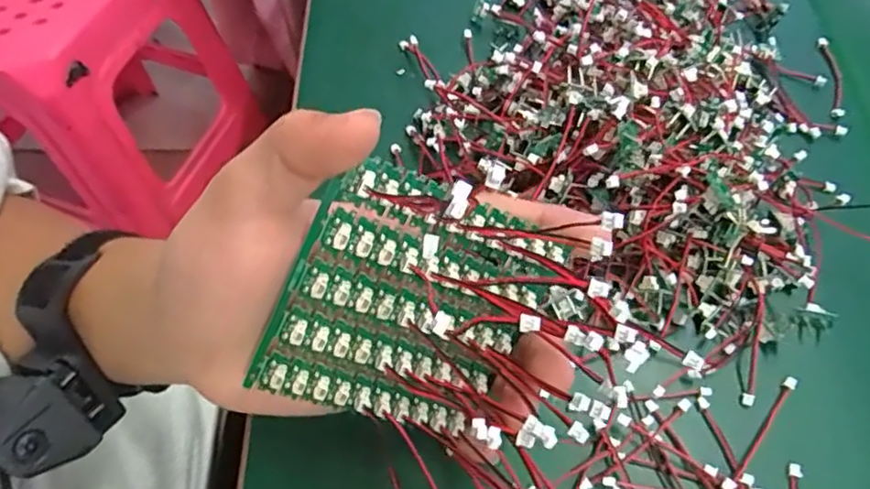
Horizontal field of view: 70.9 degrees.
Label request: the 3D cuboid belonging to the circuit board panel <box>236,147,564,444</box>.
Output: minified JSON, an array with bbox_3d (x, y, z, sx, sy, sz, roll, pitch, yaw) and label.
[{"bbox_3d":[-0.009,0.022,0.201,0.079,0.083,0.006,21,17,-20],"label":"circuit board panel"}]

